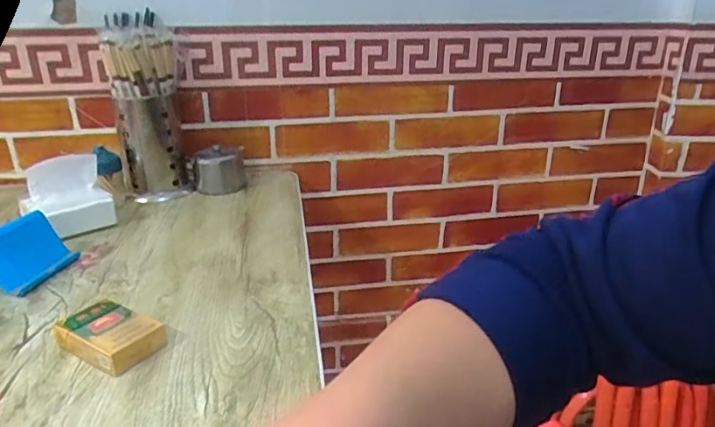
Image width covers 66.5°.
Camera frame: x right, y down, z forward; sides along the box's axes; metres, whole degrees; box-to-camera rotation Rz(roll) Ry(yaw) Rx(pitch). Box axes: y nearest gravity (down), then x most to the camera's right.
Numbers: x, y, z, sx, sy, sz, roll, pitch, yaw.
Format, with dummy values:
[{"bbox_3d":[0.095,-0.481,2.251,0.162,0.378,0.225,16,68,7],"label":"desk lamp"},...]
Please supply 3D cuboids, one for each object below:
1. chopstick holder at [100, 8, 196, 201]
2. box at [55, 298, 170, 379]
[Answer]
[{"bbox_3d":[-0.322,-0.160,0.847,0.107,0.261,0.119,-9,24,-19],"label":"chopstick holder"},{"bbox_3d":[-0.224,0.111,0.496,0.086,0.026,0.055,12,26,29],"label":"box"}]

